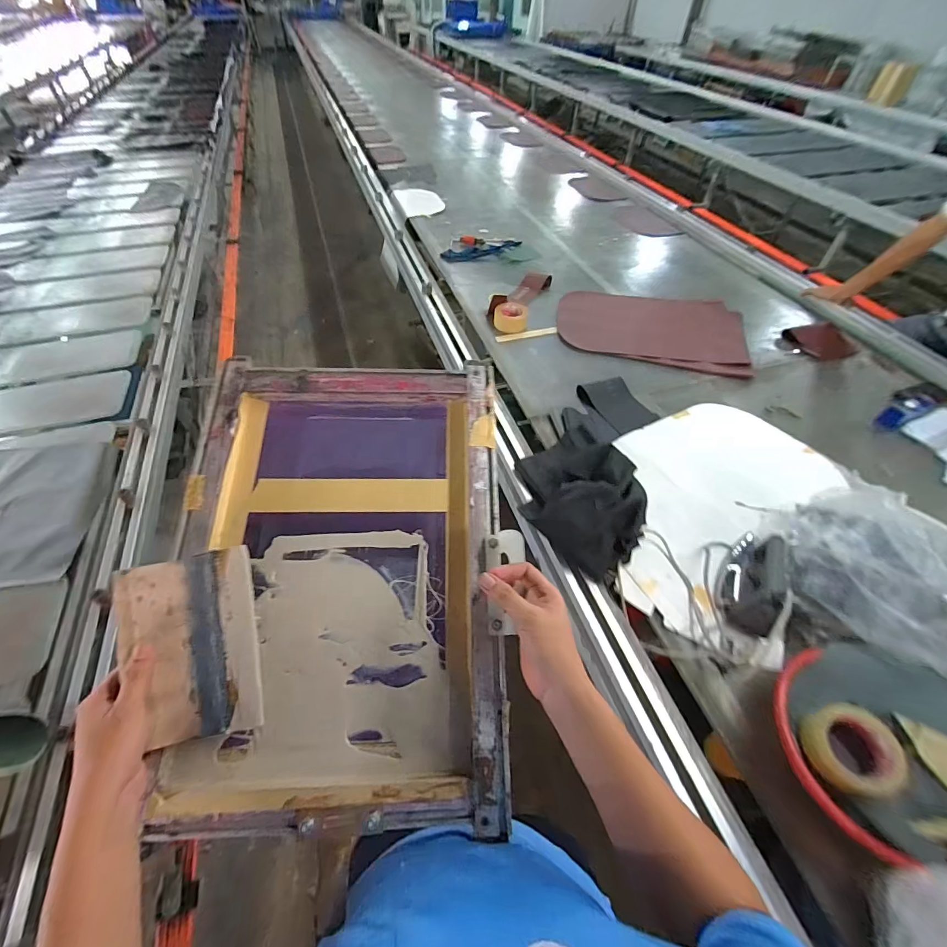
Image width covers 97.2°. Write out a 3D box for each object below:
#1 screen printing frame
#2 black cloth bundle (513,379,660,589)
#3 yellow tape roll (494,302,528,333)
[{"bbox_3d":[-0.159,0.106,0.525,0.396,0.043,0.534,2,68,-2],"label":"screen printing frame"},{"bbox_3d":[0.279,-0.056,0.986,0.285,0.153,0.605,18,54,11],"label":"black cloth bundle"},{"bbox_3d":[0.122,-0.517,1.367,0.106,0.050,0.111,1,52,-1],"label":"yellow tape roll"}]

